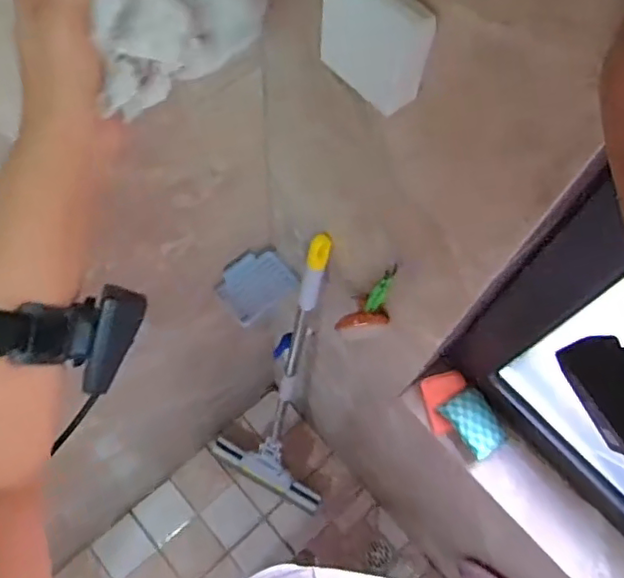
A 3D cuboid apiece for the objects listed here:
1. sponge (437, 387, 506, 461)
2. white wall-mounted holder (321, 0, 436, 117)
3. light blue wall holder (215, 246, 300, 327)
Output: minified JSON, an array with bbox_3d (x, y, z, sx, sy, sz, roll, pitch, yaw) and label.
[{"bbox_3d":[0.280,0.224,1.009,0.074,0.019,0.108,-30,72,-15],"label":"sponge"},{"bbox_3d":[0.047,-0.195,0.458,0.094,0.077,0.031,42,71,14],"label":"white wall-mounted holder"},{"bbox_3d":[-0.096,-0.007,1.030,0.127,0.052,0.088,-33,72,-16],"label":"light blue wall holder"}]

